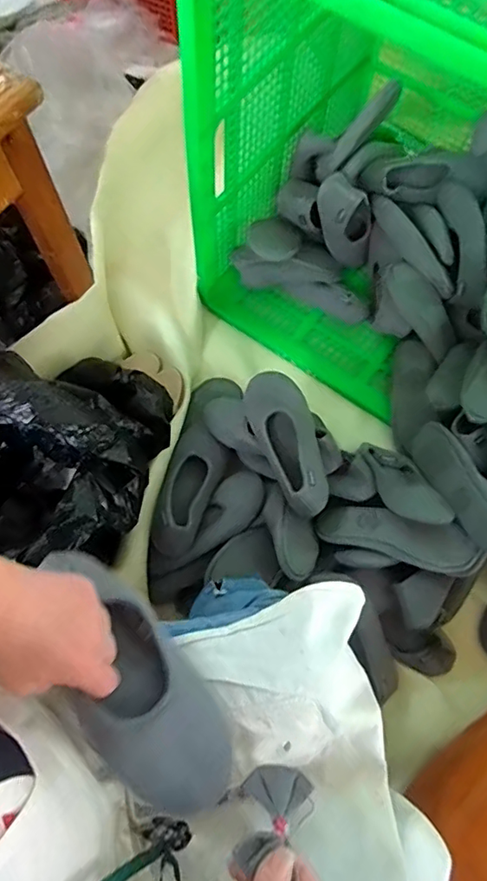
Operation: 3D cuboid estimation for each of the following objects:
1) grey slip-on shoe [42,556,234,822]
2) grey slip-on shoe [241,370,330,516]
[{"bbox_3d":[-0.103,0.207,0.478,0.108,0.062,0.233,-30,63,-12],"label":"grey slip-on shoe"},{"bbox_3d":[0.072,-0.001,0.876,0.088,0.070,0.246,-19,73,-8],"label":"grey slip-on shoe"}]

